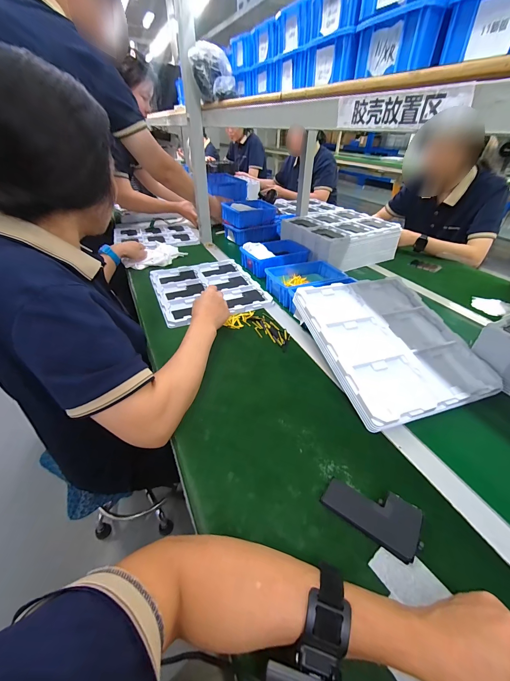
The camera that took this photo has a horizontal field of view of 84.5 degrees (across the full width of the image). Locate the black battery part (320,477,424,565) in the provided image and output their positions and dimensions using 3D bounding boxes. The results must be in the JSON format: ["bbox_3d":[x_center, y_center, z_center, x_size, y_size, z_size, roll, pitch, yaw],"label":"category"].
[{"bbox_3d":[0.147,0.210,0.352,0.110,0.008,0.064,25,44,28],"label":"black battery part"}]

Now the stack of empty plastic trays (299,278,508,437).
[{"bbox_3d":[0.266,-0.004,0.572,0.300,0.028,0.331,-10,52,-17],"label":"stack of empty plastic trays"}]

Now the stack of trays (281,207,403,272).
[{"bbox_3d":[0.306,-0.387,1.058,0.332,0.110,0.301,-18,42,-23],"label":"stack of trays"}]

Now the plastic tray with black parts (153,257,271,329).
[{"bbox_3d":[-0.147,-0.169,0.833,0.287,0.019,0.349,-16,41,-20],"label":"plastic tray with black parts"}]

